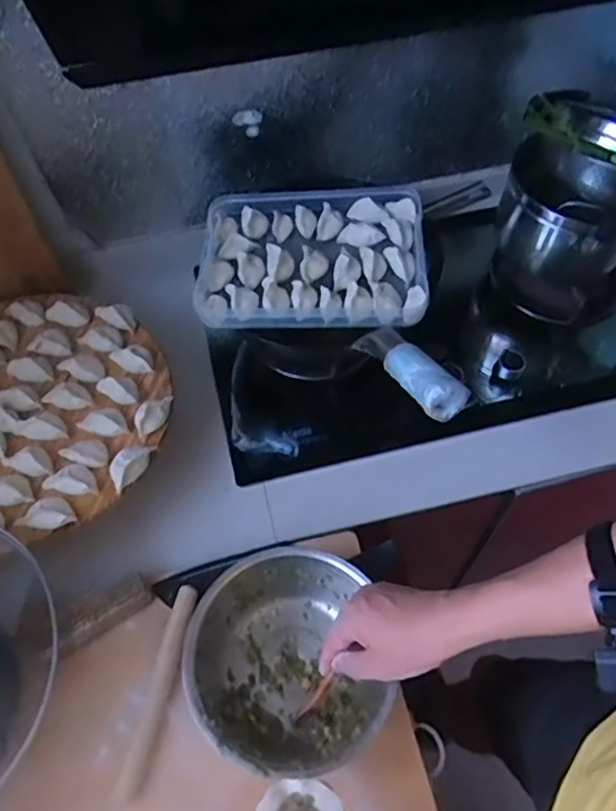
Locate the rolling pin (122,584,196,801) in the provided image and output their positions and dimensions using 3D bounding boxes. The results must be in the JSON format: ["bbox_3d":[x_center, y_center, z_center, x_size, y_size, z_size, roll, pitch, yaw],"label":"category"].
[{"bbox_3d":[-0.163,0.311,0.676,0.024,0.020,0.213,9,59,7],"label":"rolling pin"}]

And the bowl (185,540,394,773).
[{"bbox_3d":[-0.015,0.270,0.651,0.201,0.084,0.206,-1,58,1],"label":"bowl"}]

